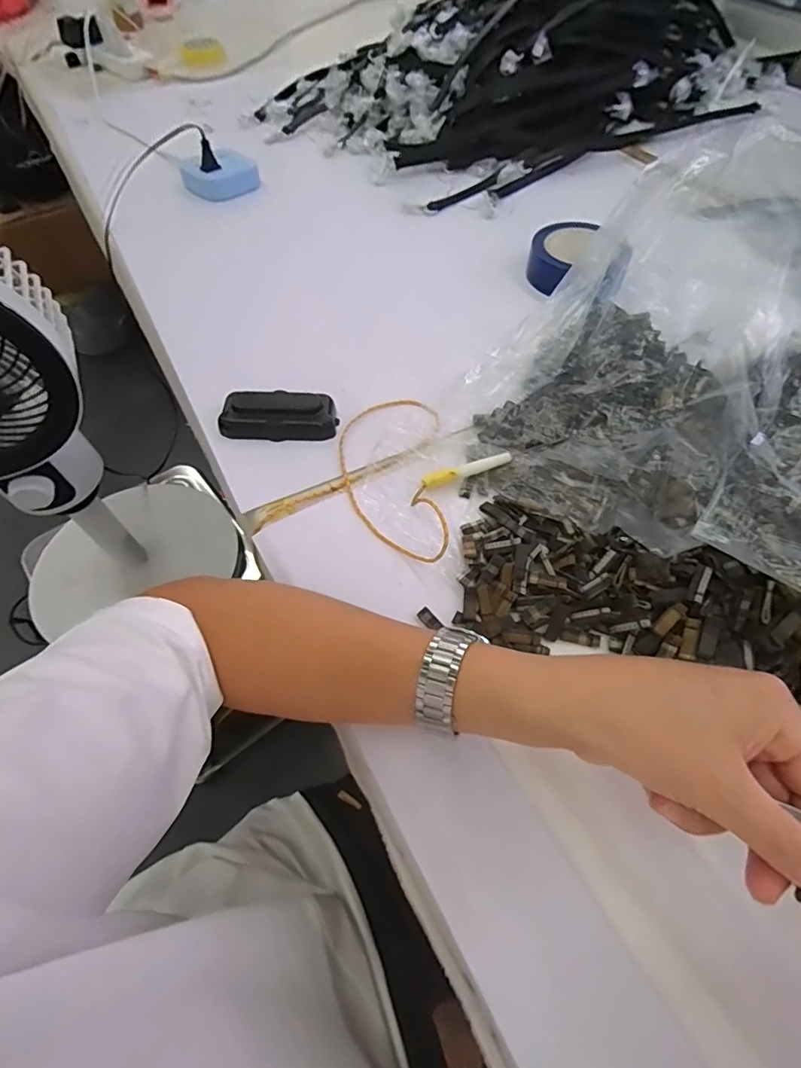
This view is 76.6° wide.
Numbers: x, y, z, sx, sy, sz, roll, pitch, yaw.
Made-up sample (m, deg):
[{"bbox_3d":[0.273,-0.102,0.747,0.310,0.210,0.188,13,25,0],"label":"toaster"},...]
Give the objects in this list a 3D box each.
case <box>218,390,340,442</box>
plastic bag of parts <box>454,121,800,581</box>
[{"bbox_3d":[-0.114,-0.114,0.477,0.103,0.024,0.041,-2,57,0],"label":"case"},{"bbox_3d":[0.270,-0.093,0.375,0.412,0.169,0.252,31,63,19],"label":"plastic bag of parts"}]

